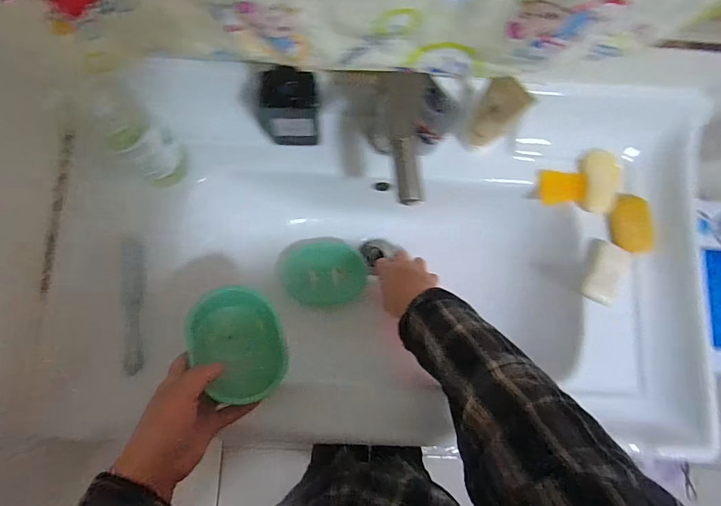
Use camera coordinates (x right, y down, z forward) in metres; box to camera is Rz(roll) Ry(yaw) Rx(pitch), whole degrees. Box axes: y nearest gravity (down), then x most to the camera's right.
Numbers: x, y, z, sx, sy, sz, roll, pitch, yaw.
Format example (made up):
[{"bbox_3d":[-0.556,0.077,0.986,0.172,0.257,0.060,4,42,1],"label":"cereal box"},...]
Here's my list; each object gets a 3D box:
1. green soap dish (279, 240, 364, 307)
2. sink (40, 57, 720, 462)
[{"bbox_3d":[-0.059,0.032,0.650,0.130,0.022,0.102,-2,81,-2],"label":"green soap dish"},{"bbox_3d":[0.046,0.023,0.565,0.758,0.188,0.466,0,81,-2],"label":"sink"}]

